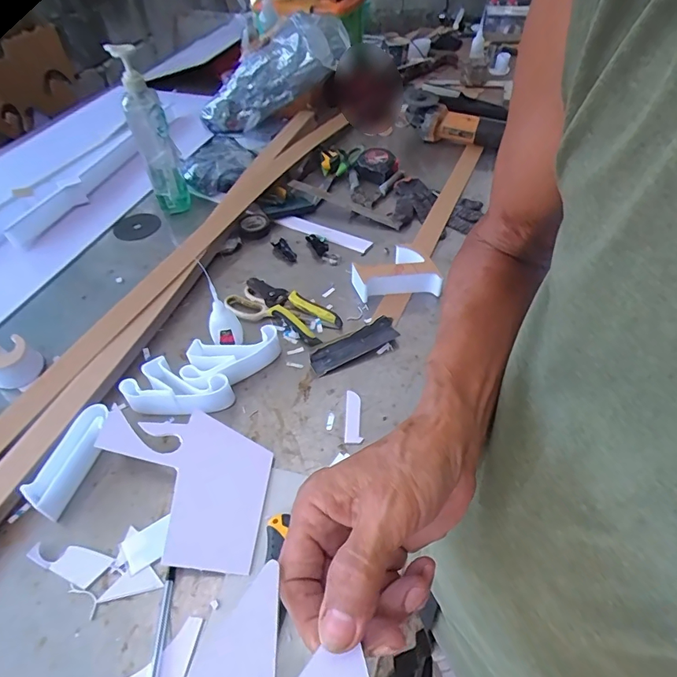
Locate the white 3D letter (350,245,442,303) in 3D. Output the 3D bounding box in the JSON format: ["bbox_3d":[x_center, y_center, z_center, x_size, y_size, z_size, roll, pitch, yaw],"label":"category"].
[{"bbox_3d":[0.088,-0.102,0.724,0.133,0.046,0.096,-9,48,-6],"label":"white 3D letter"}]

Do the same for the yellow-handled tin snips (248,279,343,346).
[{"bbox_3d":[-0.076,-0.051,0.703,0.169,0.021,0.059,35,58,29],"label":"yellow-handled tin snips"}]

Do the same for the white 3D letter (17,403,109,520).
[{"bbox_3d":[-0.310,0.143,0.532,0.047,0.040,0.127,10,50,12],"label":"white 3D letter"}]

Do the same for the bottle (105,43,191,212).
[{"bbox_3d":[-0.343,-0.372,0.829,0.060,0.286,0.068,-17,51,-13],"label":"bottle"}]

